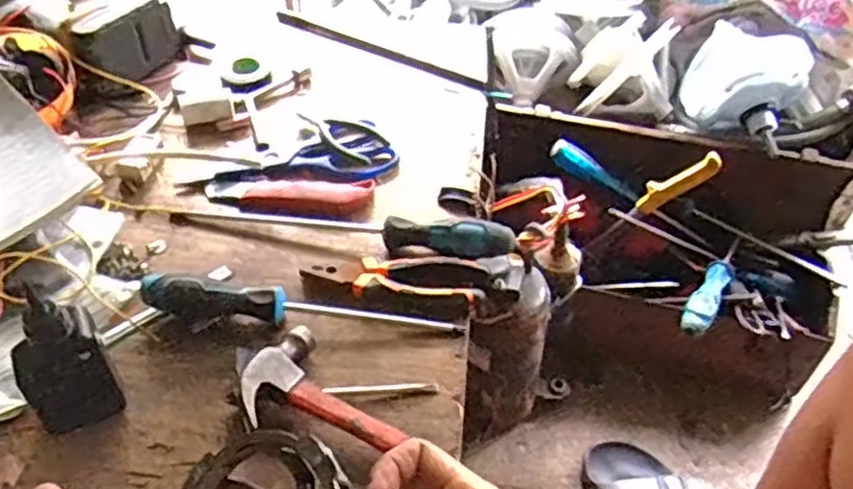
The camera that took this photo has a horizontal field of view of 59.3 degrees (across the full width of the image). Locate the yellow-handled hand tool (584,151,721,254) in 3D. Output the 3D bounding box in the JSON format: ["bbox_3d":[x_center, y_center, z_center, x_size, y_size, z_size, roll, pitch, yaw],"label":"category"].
[{"bbox_3d":[0.262,-0.045,0.900,0.034,0.205,0.022,32,45,-20],"label":"yellow-handled hand tool"}]

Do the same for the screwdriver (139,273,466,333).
[{"bbox_3d":[-0.100,0.046,0.602,0.252,0.042,0.028,2,48,-1],"label":"screwdriver"}]

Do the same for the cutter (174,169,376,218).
[{"bbox_3d":[-0.141,-0.050,0.699,0.178,0.016,0.042,7,48,3],"label":"cutter"}]

